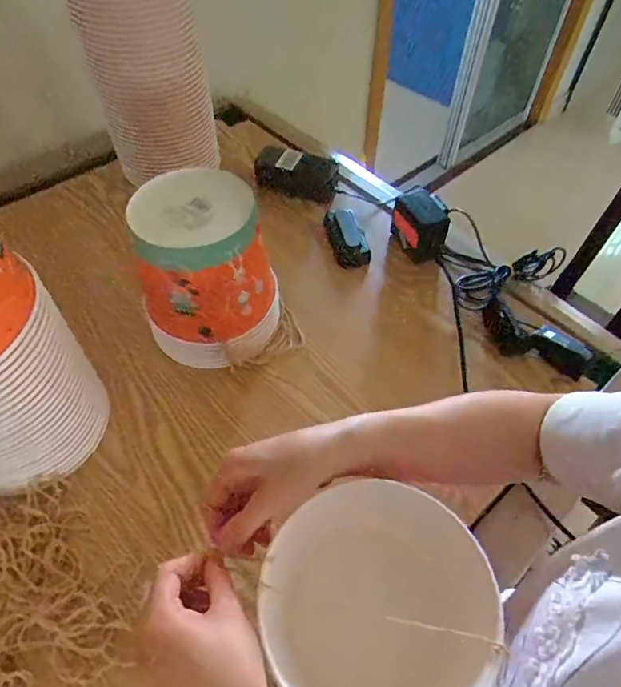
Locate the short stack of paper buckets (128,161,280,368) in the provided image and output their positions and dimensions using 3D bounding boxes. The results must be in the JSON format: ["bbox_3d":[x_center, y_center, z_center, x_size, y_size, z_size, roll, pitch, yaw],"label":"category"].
[{"bbox_3d":[-0.115,-0.078,0.568,0.148,0.178,0.137,-4,53,-5],"label":"short stack of paper buckets"}]

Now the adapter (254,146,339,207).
[{"bbox_3d":[-0.023,-0.284,0.805,0.137,0.061,0.048,20,55,13],"label":"adapter"}]

